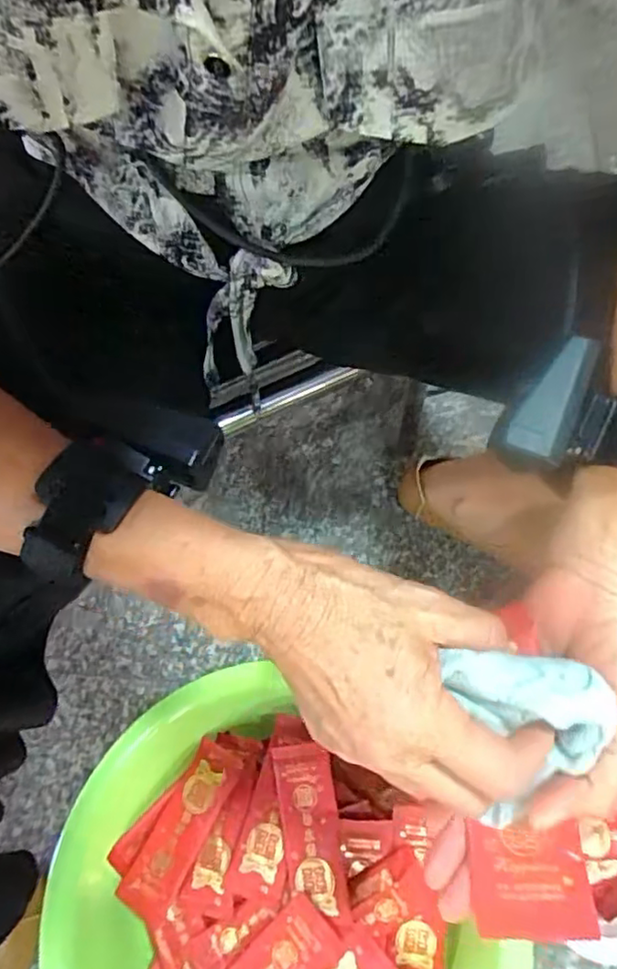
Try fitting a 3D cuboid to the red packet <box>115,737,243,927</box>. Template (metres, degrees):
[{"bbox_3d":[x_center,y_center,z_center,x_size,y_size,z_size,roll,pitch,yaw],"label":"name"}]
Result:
[{"bbox_3d":[-0.107,0.288,0.521,0.043,0.018,0.139,25,69,15],"label":"red packet"}]

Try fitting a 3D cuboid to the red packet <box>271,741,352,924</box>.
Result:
[{"bbox_3d":[0.000,0.274,0.493,0.047,0.007,0.123,-13,64,11],"label":"red packet"}]

